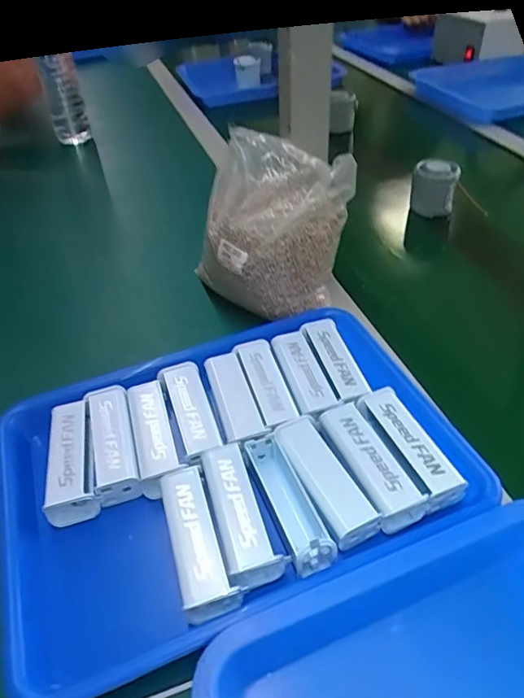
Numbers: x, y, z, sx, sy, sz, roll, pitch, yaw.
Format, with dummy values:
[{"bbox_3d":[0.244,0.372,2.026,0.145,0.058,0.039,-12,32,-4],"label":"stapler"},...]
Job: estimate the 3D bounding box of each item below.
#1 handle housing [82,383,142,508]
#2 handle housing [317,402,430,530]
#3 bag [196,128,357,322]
[{"bbox_3d":[-0.122,0.074,0.442,0.033,0.018,0.107,-13,42,-12],"label":"handle housing"},{"bbox_3d":[0.080,0.086,0.411,0.033,0.022,0.101,-17,43,-16],"label":"handle housing"},{"bbox_3d":[0.003,-0.129,0.555,0.121,0.130,0.153,-20,44,-19],"label":"bag"}]

